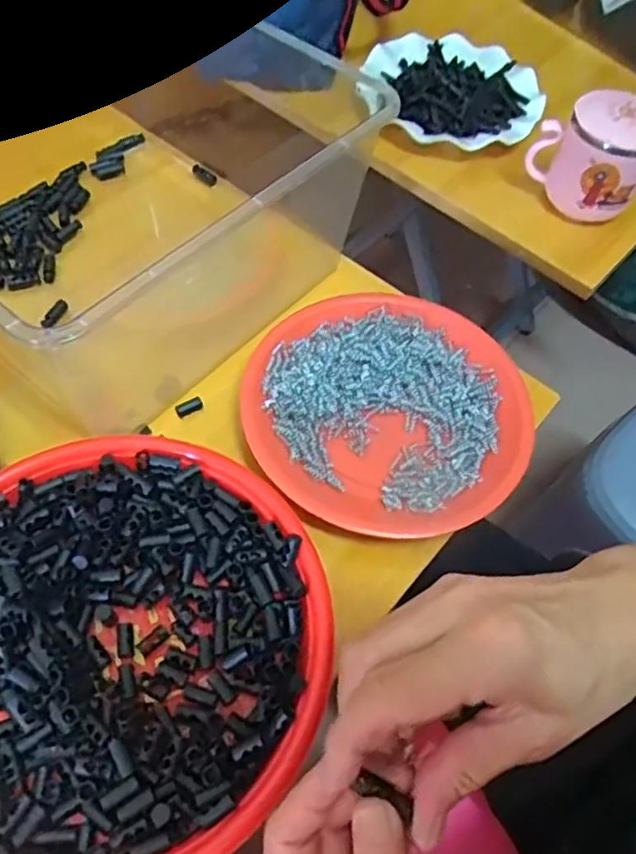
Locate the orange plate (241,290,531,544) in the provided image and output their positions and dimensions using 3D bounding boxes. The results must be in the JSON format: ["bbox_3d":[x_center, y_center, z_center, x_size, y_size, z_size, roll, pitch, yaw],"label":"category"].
[{"bbox_3d":[0.049,-0.011,0.450,0.189,0.029,0.190,2,58,-4],"label":"orange plate"}]

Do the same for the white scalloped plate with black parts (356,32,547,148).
[{"bbox_3d":[0.137,-0.348,0.656,0.178,0.024,0.178,2,58,-4],"label":"white scalloped plate with black parts"}]

